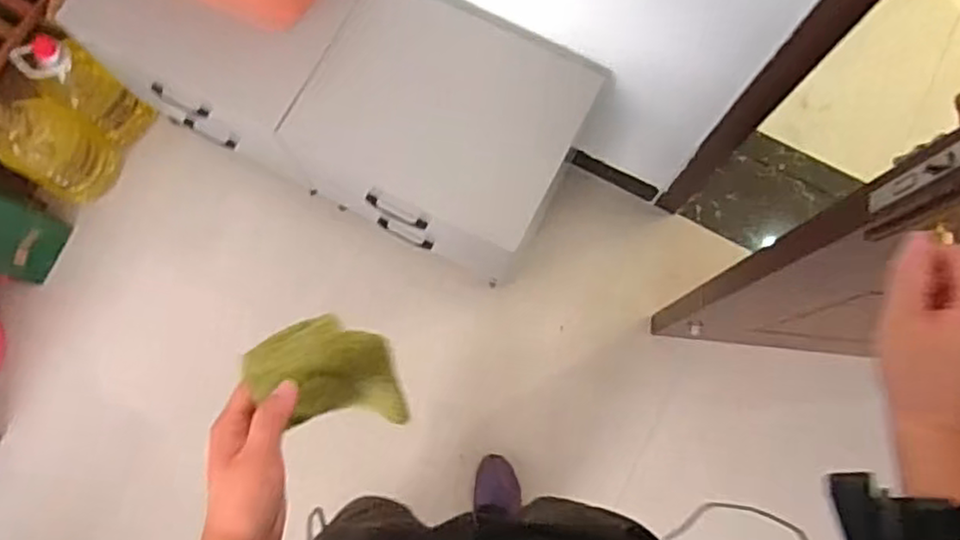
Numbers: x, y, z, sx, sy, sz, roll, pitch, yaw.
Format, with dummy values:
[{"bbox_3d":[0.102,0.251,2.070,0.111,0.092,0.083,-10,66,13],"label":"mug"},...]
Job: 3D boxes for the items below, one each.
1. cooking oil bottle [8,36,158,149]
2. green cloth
[{"bbox_3d":[-0.869,-0.389,1.529,0.133,0.297,0.119,27,77,5],"label":"cooking oil bottle"},{"bbox_3d":[-0.107,0.091,0.566,0.039,0.196,0.079,11,74,32],"label":"green cloth"}]

